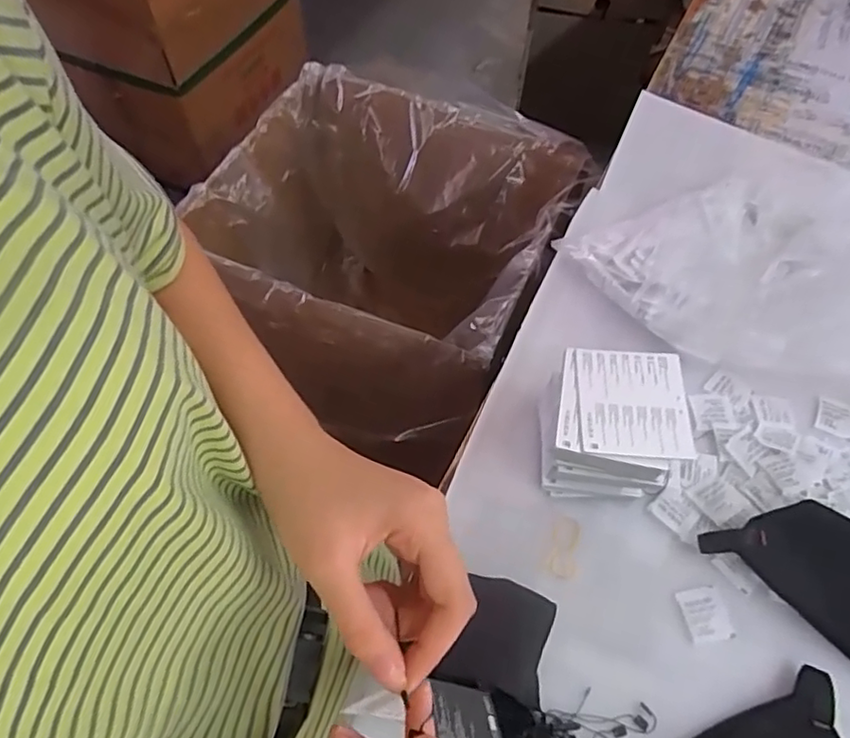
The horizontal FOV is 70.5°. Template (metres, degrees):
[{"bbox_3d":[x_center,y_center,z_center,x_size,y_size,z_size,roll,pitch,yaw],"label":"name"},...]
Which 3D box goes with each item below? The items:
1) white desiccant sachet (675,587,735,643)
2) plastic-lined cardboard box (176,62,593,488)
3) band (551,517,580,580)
[{"bbox_3d":[0.236,0.208,0.508,0.035,0.004,0.042,-9,60,-7],"label":"white desiccant sachet"},{"bbox_3d":[-0.086,-0.175,1.189,0.586,0.505,0.532,24,62,12],"label":"plastic-lined cardboard box"},{"bbox_3d":[0.125,0.160,0.536,0.023,0.004,0.055,11,60,4],"label":"band"}]

